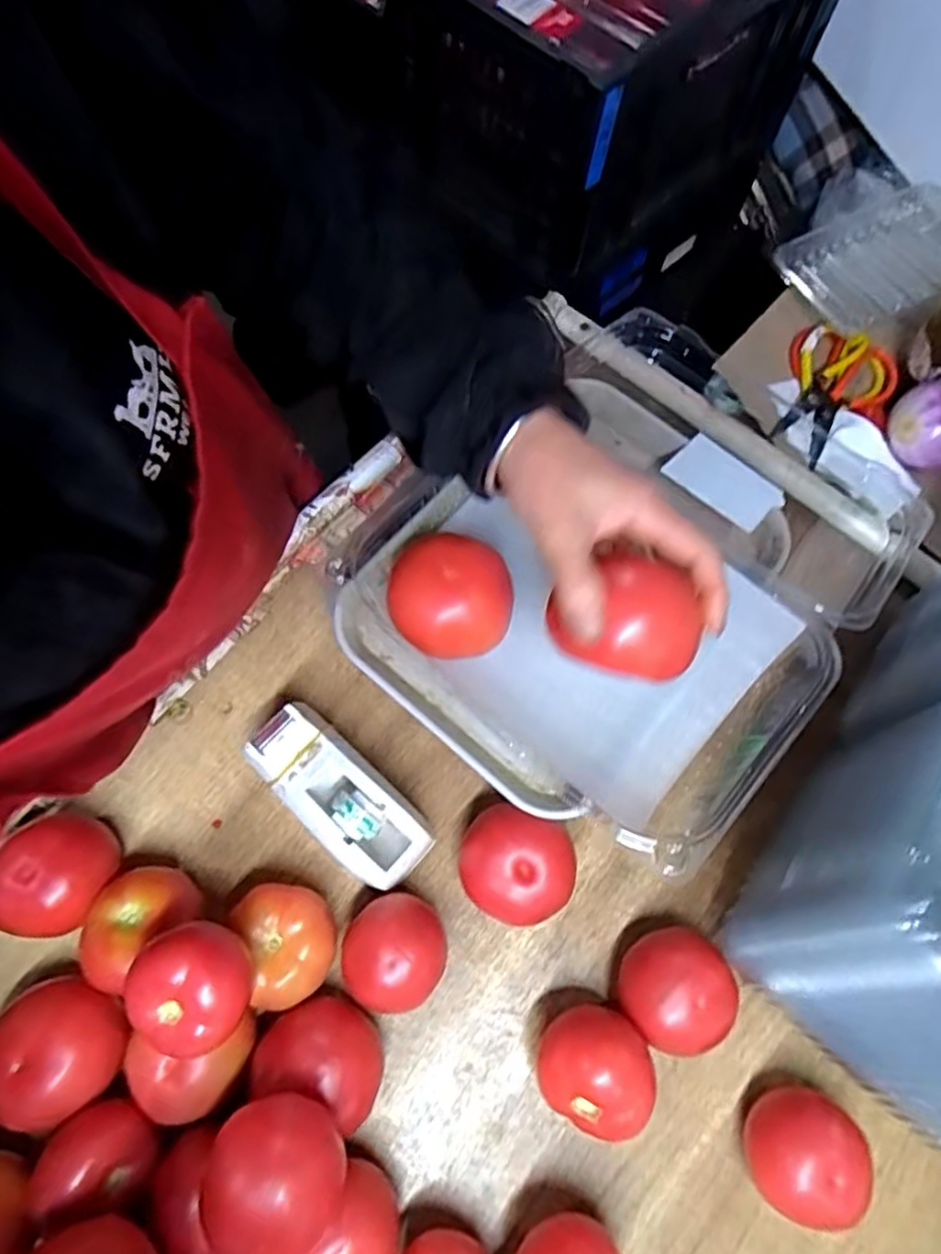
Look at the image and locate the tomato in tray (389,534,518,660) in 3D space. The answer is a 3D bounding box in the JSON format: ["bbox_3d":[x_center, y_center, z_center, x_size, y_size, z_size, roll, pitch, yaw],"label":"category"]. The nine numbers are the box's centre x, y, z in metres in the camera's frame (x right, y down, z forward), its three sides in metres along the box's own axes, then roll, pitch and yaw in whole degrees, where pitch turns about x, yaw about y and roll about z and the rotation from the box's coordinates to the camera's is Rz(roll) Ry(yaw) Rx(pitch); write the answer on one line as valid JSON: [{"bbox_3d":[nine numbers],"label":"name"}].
[{"bbox_3d":[-0.013,-0.016,0.422,0.077,0.051,0.075,-11,71,-8],"label":"tomato in tray"}]

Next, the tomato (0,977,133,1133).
[{"bbox_3d":[-0.259,0.265,0.422,0.069,0.059,0.074,1,70,-3],"label":"tomato"}]

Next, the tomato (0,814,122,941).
[{"bbox_3d":[-0.281,0.170,0.457,0.072,0.054,0.081,35,72,9],"label":"tomato"}]

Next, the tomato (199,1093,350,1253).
[{"bbox_3d":[-0.106,0.300,0.369,0.071,0.052,0.070,26,70,6],"label":"tomato"}]

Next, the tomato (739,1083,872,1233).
[{"bbox_3d":[0.212,0.336,0.427,0.064,0.062,0.070,1,71,-2],"label":"tomato"}]

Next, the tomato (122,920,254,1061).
[{"bbox_3d":[-0.161,0.211,0.394,0.062,0.053,0.064,1,70,-3],"label":"tomato"}]

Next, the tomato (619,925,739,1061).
[{"bbox_3d":[0.139,0.246,0.457,0.074,0.055,0.068,1,70,-3],"label":"tomato"}]

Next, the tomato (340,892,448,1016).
[{"bbox_3d":[-0.050,0.218,0.450,0.065,0.062,0.068,1,70,-3],"label":"tomato"}]

